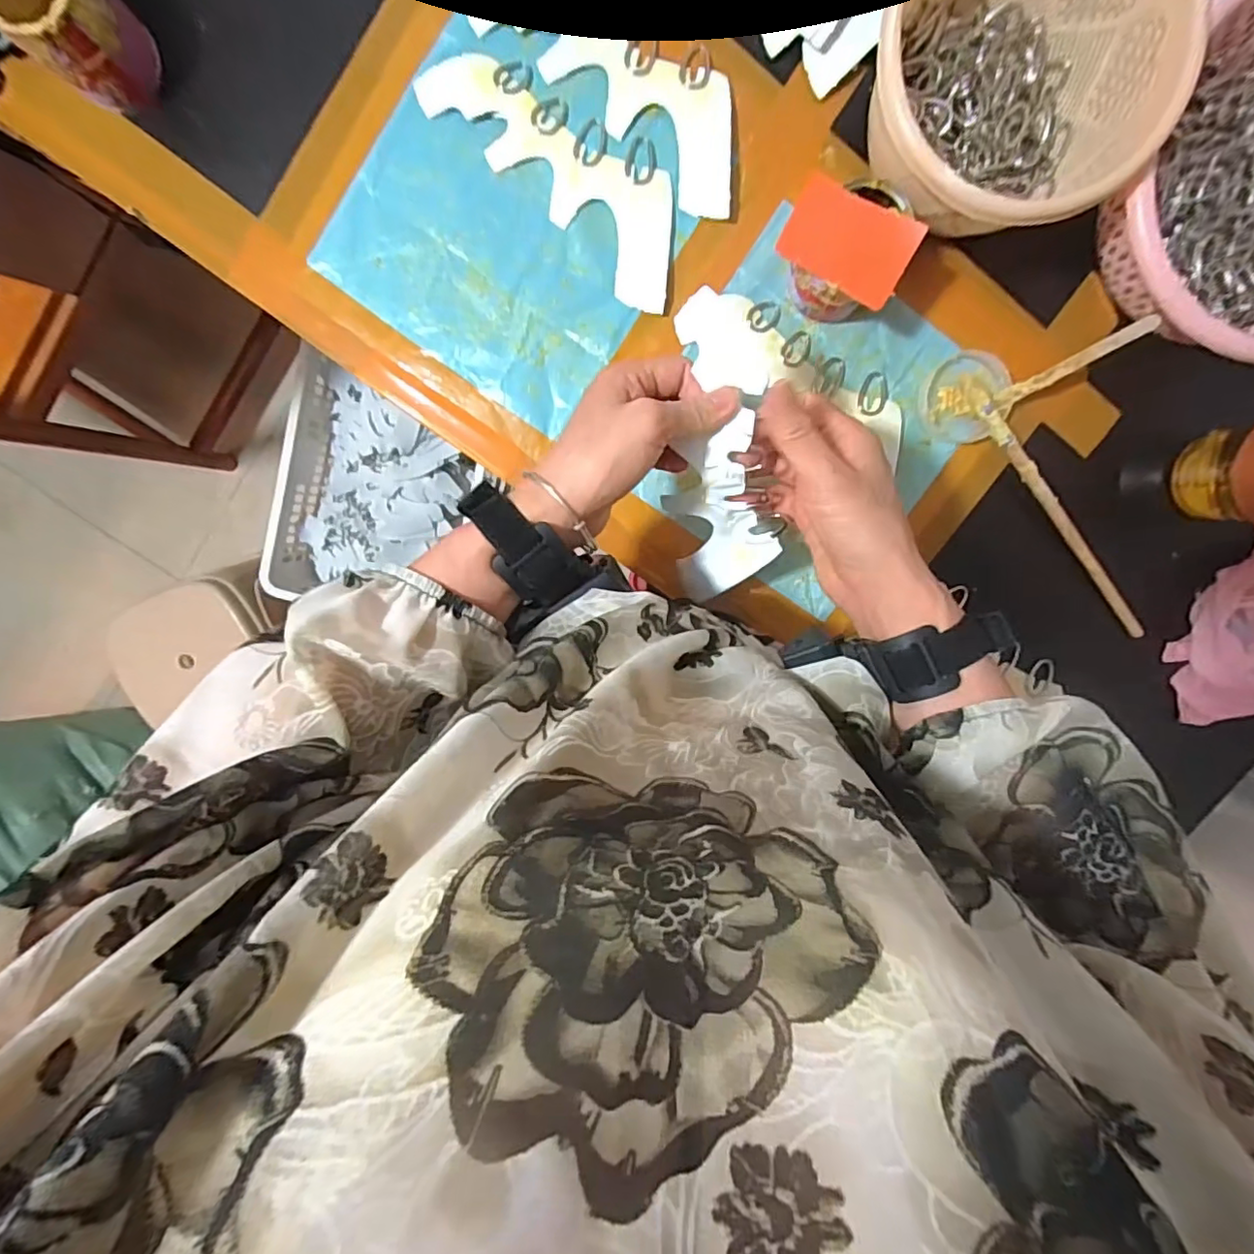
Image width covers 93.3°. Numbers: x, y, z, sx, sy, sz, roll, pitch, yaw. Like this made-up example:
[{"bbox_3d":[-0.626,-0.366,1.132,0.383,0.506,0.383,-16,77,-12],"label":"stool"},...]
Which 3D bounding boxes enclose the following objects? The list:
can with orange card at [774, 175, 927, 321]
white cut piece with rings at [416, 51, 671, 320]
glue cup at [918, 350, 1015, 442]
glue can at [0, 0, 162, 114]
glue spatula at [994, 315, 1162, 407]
[{"bbox_3d":[0.146,-0.258,0.406,0.079,0.080,0.066,29,99,-2],"label":"can with orange card"},{"bbox_3d":[-0.040,-0.336,0.429,0.216,0.007,0.083,40,96,-8],"label":"white cut piece with rings"},{"bbox_3d":[0.261,-0.176,0.451,0.063,0.022,0.066,0,99,3],"label":"glue cup"},{"bbox_3d":[-0.359,-0.392,0.383,0.064,0.078,0.065,0,99,3],"label":"glue can"},{"bbox_3d":[0.317,-0.188,0.423,0.097,0.005,0.013,-26,72,37],"label":"glue spatula"}]

